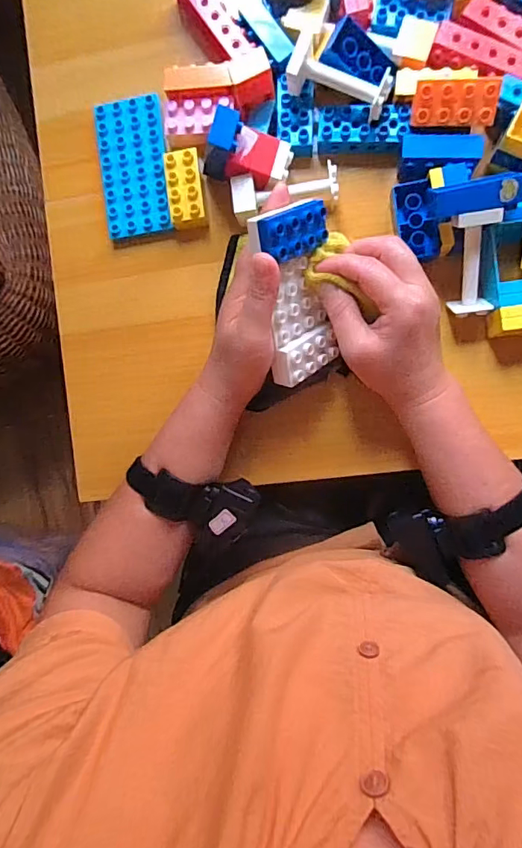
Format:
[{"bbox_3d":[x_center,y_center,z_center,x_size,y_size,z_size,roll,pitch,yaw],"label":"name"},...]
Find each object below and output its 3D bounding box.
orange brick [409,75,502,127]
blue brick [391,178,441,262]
[{"bbox_3d":[0.153,-0.255,0.377,0.062,0.019,0.031,4,128,8],"label":"orange brick"},{"bbox_3d":[0.131,-0.171,0.400,0.033,0.018,0.062,-8,90,7],"label":"blue brick"}]

